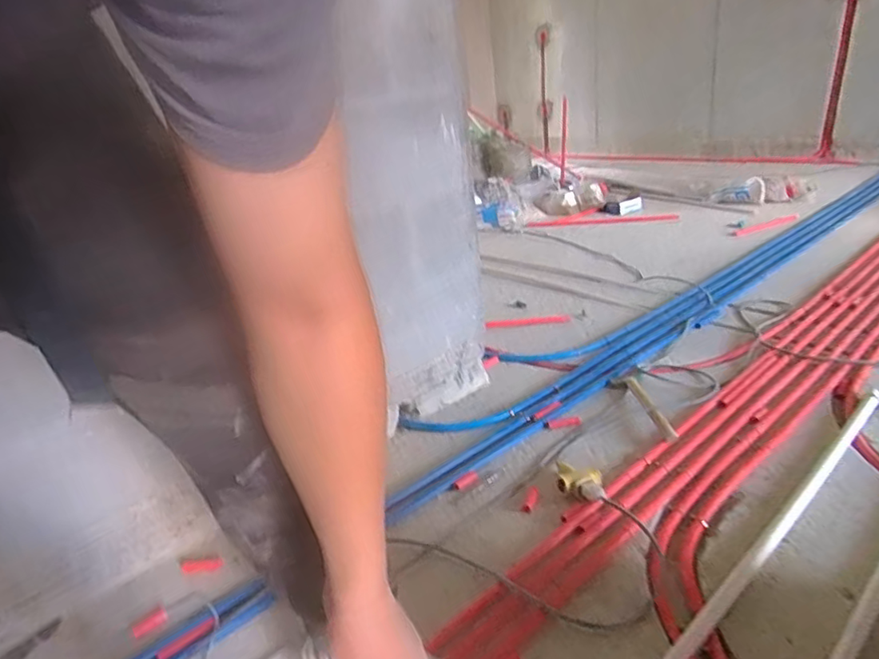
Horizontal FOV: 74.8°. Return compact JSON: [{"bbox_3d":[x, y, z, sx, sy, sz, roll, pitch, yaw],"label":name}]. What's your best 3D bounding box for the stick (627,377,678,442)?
[{"bbox_3d":[0.511,0.187,1.402,0.033,0.017,0.273,-7,23,0],"label":"stick"}]

